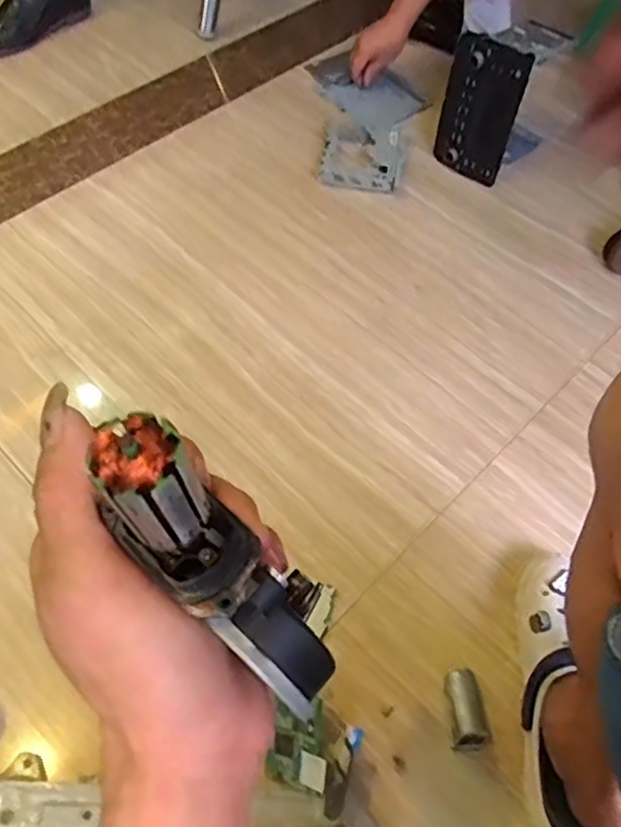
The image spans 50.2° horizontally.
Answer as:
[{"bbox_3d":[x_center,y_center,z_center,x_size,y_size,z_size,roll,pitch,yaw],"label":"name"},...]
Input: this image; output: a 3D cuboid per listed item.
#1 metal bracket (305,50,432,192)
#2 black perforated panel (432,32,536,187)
[{"bbox_3d":[0.085,-0.496,1.133,0.212,0.049,0.282,8,61,3],"label":"metal bracket"},{"bbox_3d":[0.263,-0.470,1.034,0.120,0.223,0.020,31,61,14],"label":"black perforated panel"}]

